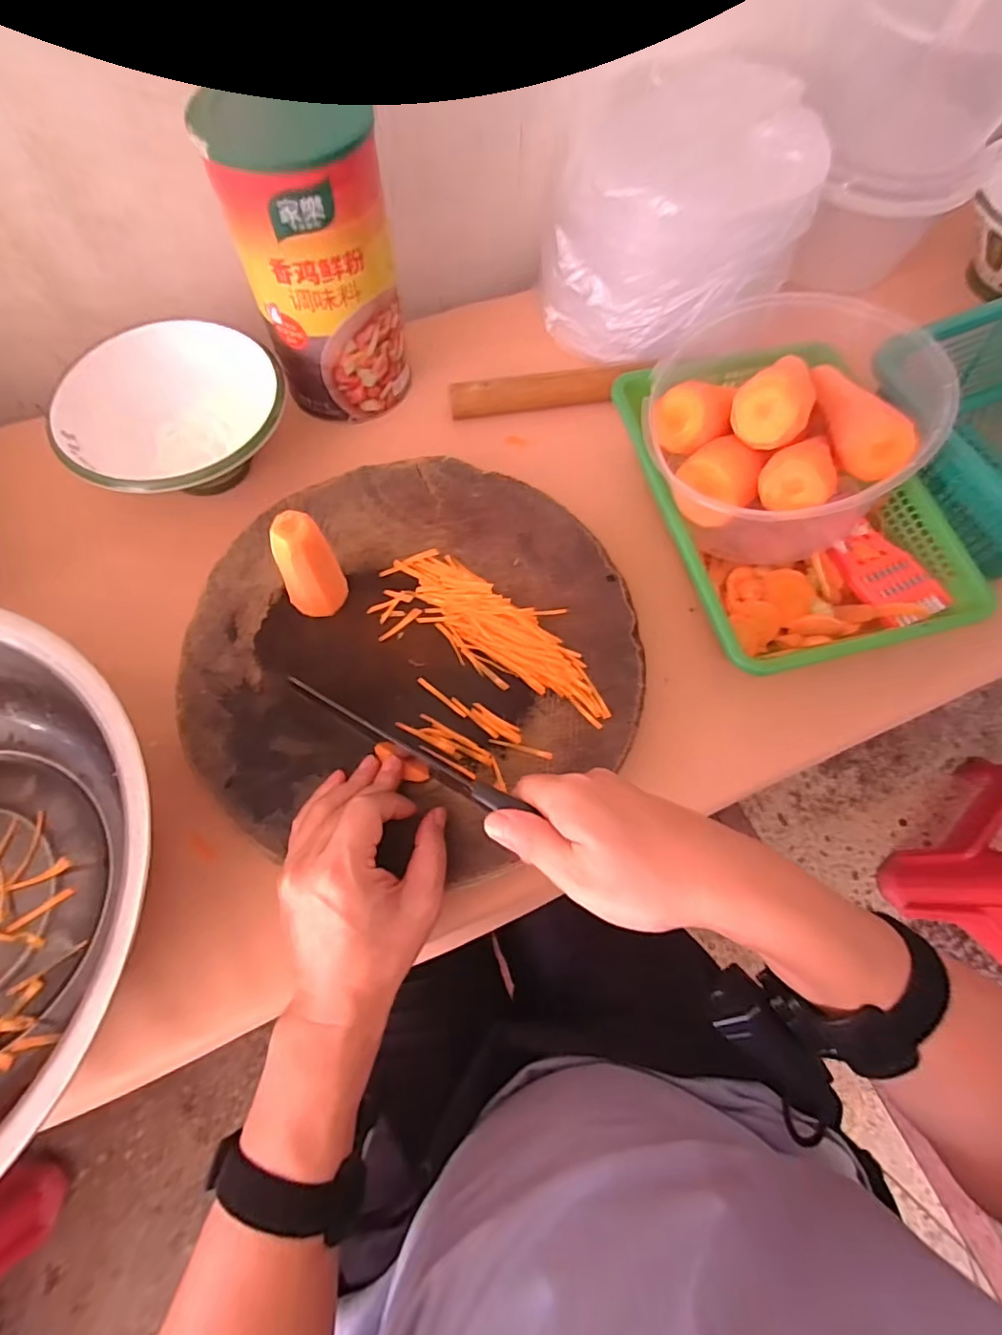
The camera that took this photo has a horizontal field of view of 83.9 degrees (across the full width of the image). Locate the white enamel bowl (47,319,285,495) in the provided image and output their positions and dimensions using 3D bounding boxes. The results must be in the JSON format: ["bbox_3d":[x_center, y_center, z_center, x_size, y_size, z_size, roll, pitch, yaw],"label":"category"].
[{"bbox_3d":[-0.289,-0.226,0.501,0.179,0.073,0.147,-30,71,-13],"label":"white enamel bowl"}]

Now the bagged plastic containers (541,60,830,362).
[{"bbox_3d":[0.188,-0.458,0.570,0.223,0.147,0.247,30,69,10],"label":"bagged plastic containers"}]

